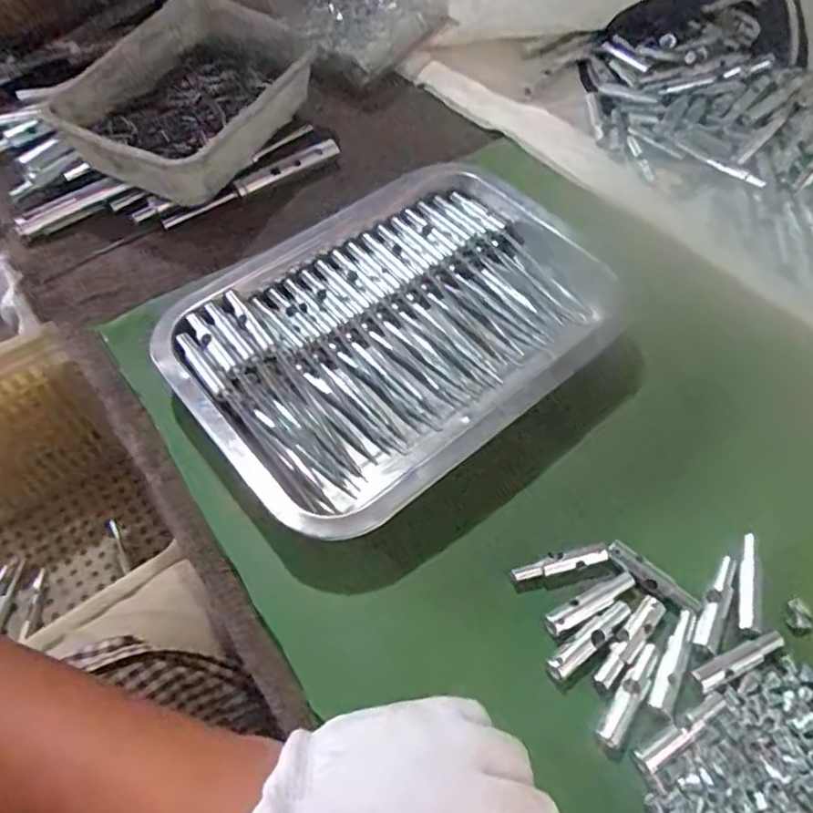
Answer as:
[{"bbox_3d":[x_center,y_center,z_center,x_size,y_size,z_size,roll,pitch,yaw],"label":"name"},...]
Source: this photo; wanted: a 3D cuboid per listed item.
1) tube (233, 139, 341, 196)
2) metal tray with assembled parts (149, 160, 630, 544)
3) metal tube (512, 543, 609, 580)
[{"bbox_3d":[-0.090,-0.182,0.489,0.087,0.015,0.014,-33,66,-18],"label":"tube"},{"bbox_3d":[0.001,-0.052,0.395,0.272,0.040,0.193,-37,67,-19],"label":"metal tray with assembled parts"},{"bbox_3d":[0.079,0.081,0.331,0.050,0.007,0.009,-13,61,-8],"label":"metal tube"}]

